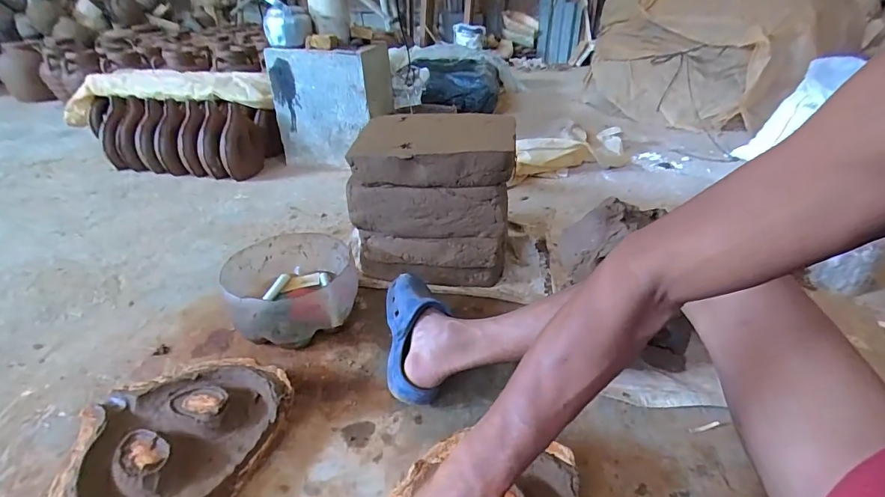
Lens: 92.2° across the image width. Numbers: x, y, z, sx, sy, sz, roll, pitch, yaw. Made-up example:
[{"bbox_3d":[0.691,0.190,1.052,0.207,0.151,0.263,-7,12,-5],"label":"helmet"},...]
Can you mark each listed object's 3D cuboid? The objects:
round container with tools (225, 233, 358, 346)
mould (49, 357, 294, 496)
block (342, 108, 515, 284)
[{"bbox_3d":[-0.288,0.083,0.832,0.223,0.128,0.233,-1,30,0],"label":"round container with tools"},{"bbox_3d":[-0.373,0.263,0.587,0.246,0.066,0.268,0,31,0],"label":"mould"},{"bbox_3d":[-0.019,-0.089,0.914,0.311,0.334,0.215,3,31,7],"label":"block"}]

